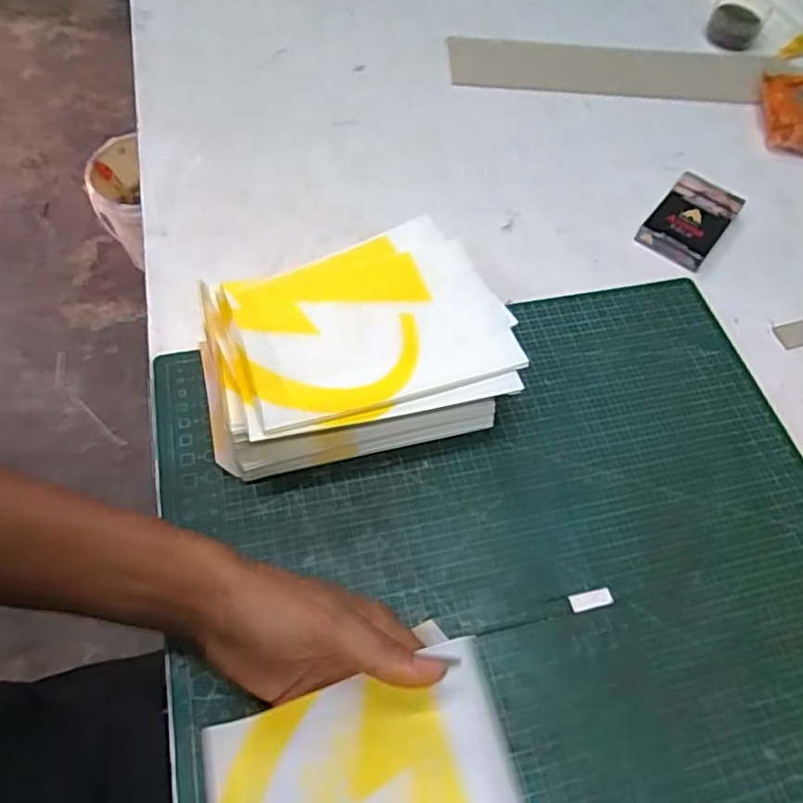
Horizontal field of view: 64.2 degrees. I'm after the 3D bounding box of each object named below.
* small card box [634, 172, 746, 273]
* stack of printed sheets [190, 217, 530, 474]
[{"bbox_3d":[0.258,-0.162,0.572,0.060,0.019,0.099,34,63,15],"label":"small card box"},{"bbox_3d":[-0.036,-0.038,0.450,0.207,0.073,0.154,-13,62,-11],"label":"stack of printed sheets"}]

